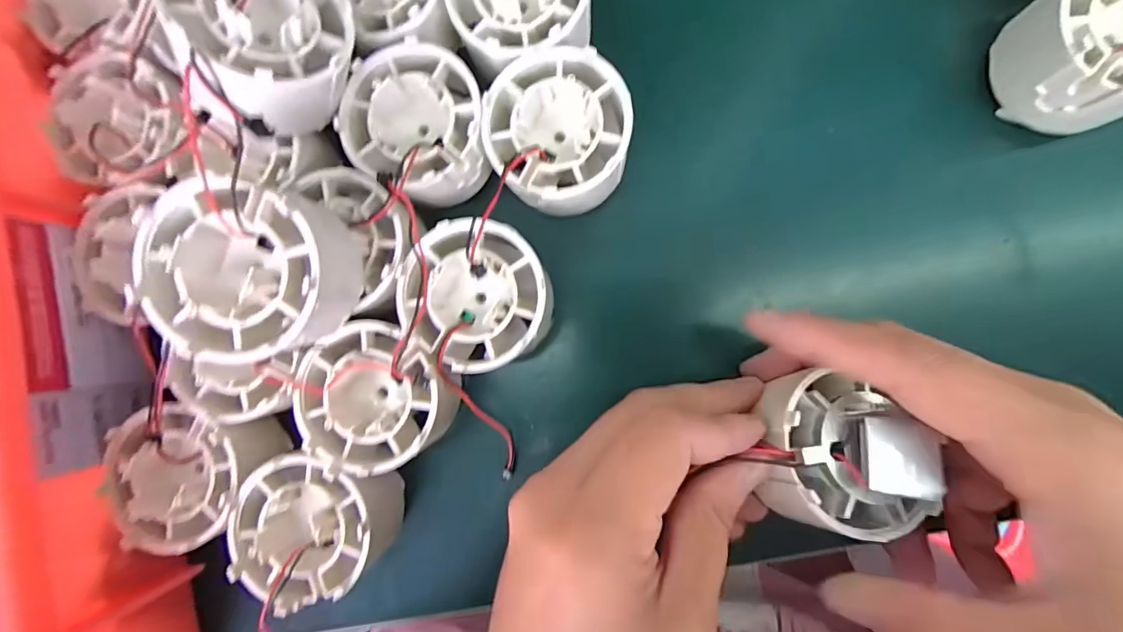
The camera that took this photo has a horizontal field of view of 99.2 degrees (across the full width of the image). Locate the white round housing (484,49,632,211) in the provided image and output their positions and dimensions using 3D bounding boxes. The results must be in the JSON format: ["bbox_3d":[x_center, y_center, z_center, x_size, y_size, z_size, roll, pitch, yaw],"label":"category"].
[{"bbox_3d":[0.000,-0.066,0.175,0.050,0.028,0.050,0,87,5],"label":"white round housing"}]

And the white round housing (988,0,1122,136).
[{"bbox_3d":[0.184,-0.093,0.165,0.051,0.042,0.049,-29,85,3],"label":"white round housing"}]

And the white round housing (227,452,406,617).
[{"bbox_3d":[-0.090,0.075,0.176,0.052,0.034,0.050,0,87,5],"label":"white round housing"}]

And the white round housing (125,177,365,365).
[{"bbox_3d":[-0.091,-0.011,0.150,0.050,0.048,0.048,0,87,5],"label":"white round housing"}]

